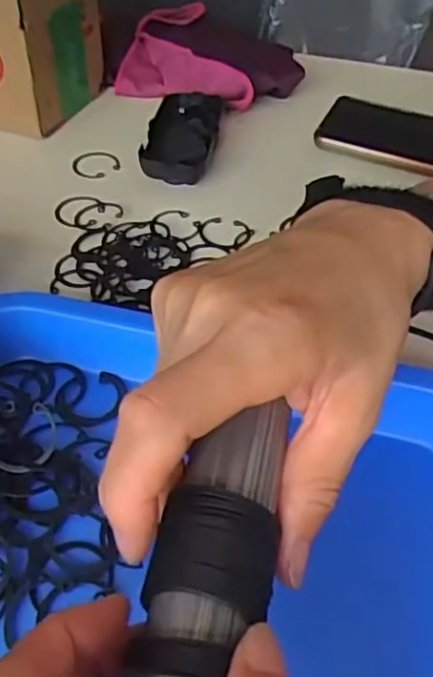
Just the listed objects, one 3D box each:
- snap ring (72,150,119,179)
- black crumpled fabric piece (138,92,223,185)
[{"bbox_3d":[-0.097,-0.141,0.539,0.040,0.004,0.031,-24,64,-23],"label":"snap ring"},{"bbox_3d":[-0.026,-0.165,0.543,0.053,0.031,0.121,8,46,6],"label":"black crumpled fabric piece"}]

